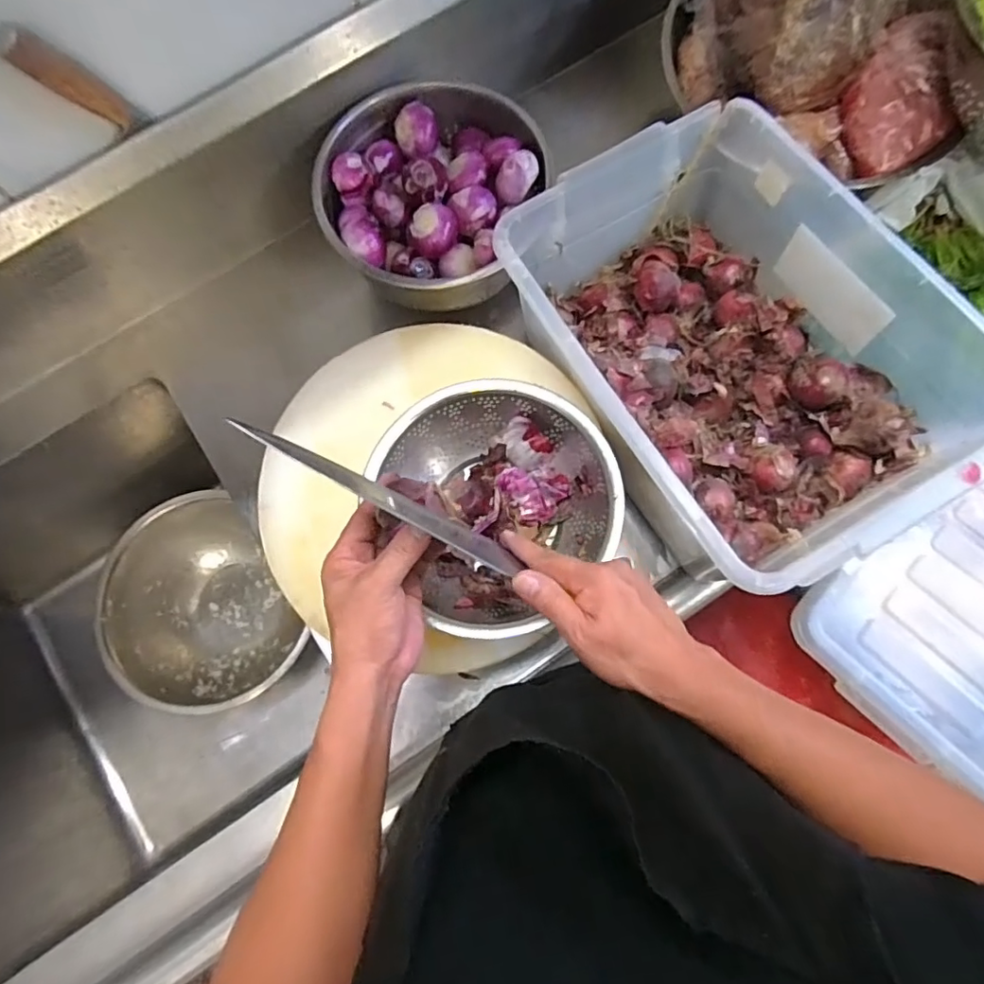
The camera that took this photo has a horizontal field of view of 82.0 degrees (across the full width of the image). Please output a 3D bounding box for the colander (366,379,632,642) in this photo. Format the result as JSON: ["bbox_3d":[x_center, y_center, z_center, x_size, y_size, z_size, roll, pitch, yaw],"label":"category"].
[{"bbox_3d":[0.006,0.005,0.537,0.204,0.077,0.222,0,77,1],"label":"colander"}]

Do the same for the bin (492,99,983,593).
[{"bbox_3d":[0.223,-0.145,0.558,0.302,0.163,0.412,-31,79,-6],"label":"bin"}]

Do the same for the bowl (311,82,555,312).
[{"bbox_3d":[-0.068,-0.322,0.641,0.229,0.115,0.214,0,77,1],"label":"bowl"}]

